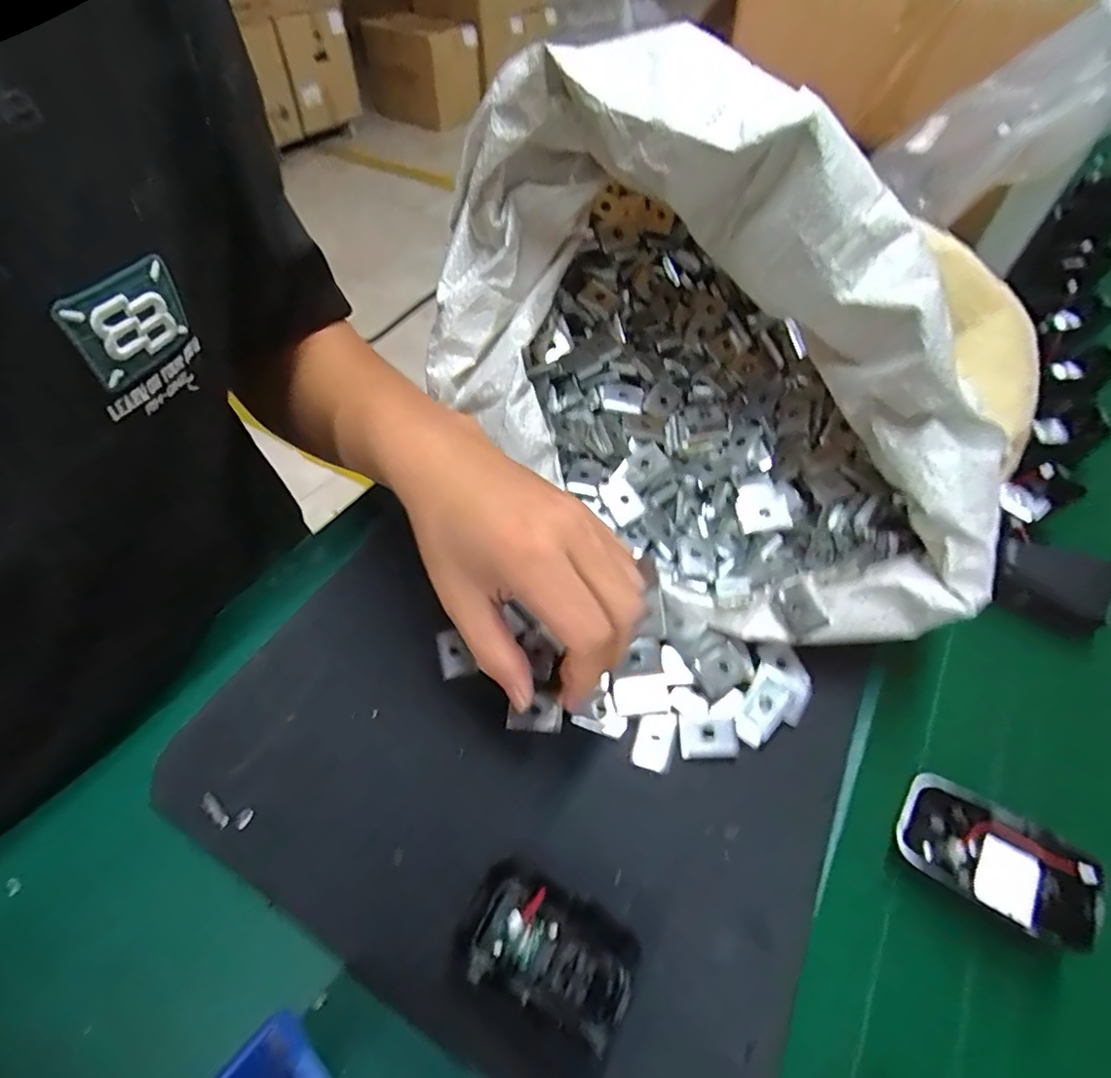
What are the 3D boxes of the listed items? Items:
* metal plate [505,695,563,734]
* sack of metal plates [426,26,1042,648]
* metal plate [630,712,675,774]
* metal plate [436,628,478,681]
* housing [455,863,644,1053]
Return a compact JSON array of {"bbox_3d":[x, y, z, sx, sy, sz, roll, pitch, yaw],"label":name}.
[{"bbox_3d":[-0.011,0.090,0.288,0.028,0.004,0.019,5,52,4],"label":"metal plate"},{"bbox_3d":[0.097,-0.114,0.309,0.321,0.178,0.198,36,60,25],"label":"sack of metal plates"},{"bbox_3d":[0.050,0.101,0.280,0.018,0.004,0.029,13,53,10],"label":"metal plate"},{"bbox_3d":[-0.057,0.063,0.310,0.018,0.004,0.029,-17,54,-13],"label":"metal plate"},{"bbox_3d":[-0.004,0.165,0.224,0.068,0.019,0.040,20,55,15],"label":"housing"}]

